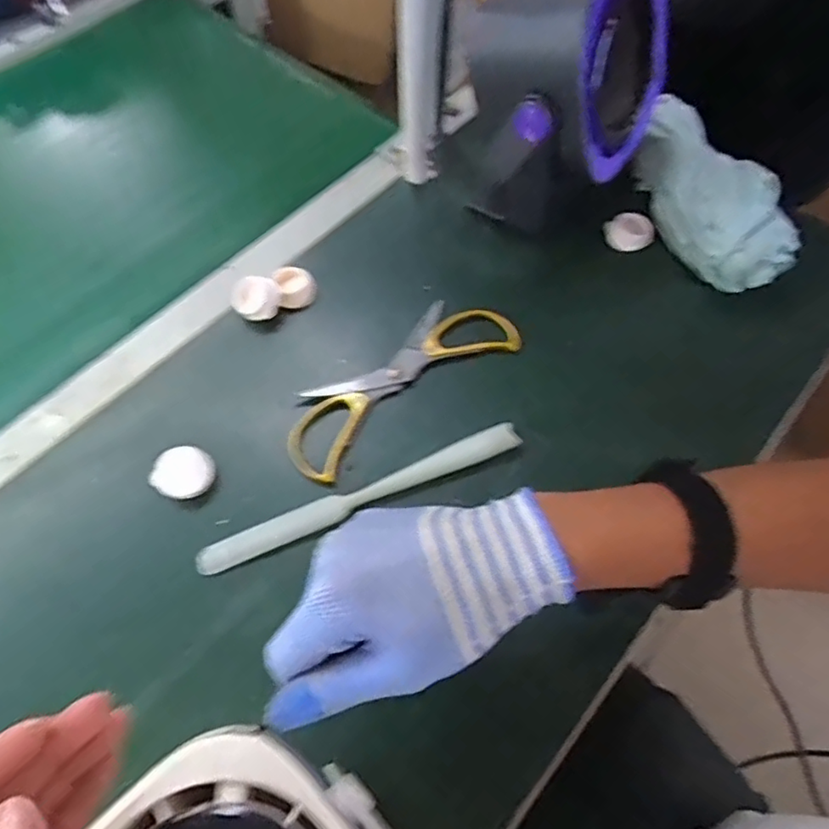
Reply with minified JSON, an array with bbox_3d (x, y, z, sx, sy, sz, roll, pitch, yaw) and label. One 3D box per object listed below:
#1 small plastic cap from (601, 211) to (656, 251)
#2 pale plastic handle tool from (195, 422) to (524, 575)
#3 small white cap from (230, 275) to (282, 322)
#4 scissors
[{"bbox_3d":[0.199,-0.172,0.566,0.046,0.025,0.036,33,67,14],"label":"small plastic cap"},{"bbox_3d":[-0.036,0.059,0.441,0.240,0.014,0.024,-21,65,-12],"label":"pale plastic handle tool"},{"bbox_3d":[-0.133,-0.098,0.517,0.040,0.020,0.039,1,63,-2],"label":"small white cap"},{"bbox_3d":[-0.012,-0.027,0.489,0.205,0.018,0.071,-35,69,-18],"label":"scissors"}]

